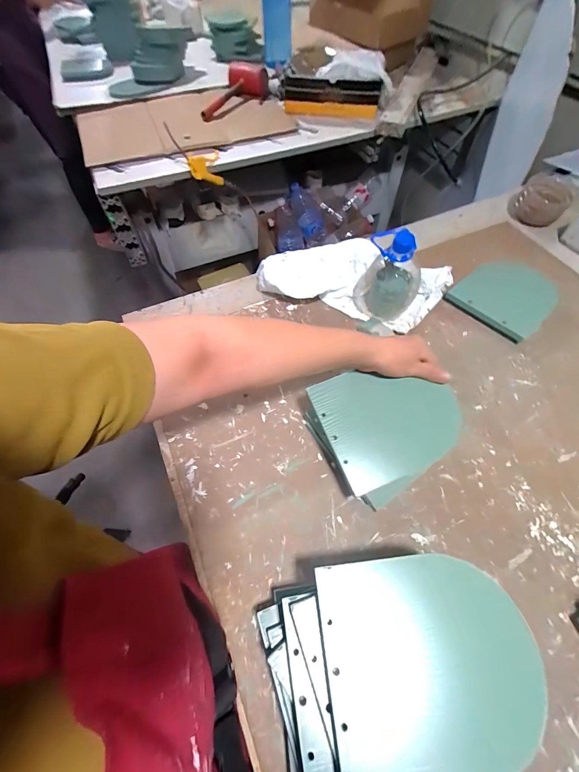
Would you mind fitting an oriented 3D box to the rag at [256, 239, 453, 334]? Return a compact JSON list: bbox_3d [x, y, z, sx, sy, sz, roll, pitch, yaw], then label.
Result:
[{"bbox_3d":[0.126,-0.197,0.603,0.293,0.051,0.262,-36,65,-20],"label":"rag"}]

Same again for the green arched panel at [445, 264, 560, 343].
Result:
[{"bbox_3d":[0.372,-0.159,0.568,0.146,0.012,0.114,39,98,14],"label":"green arched panel"}]

